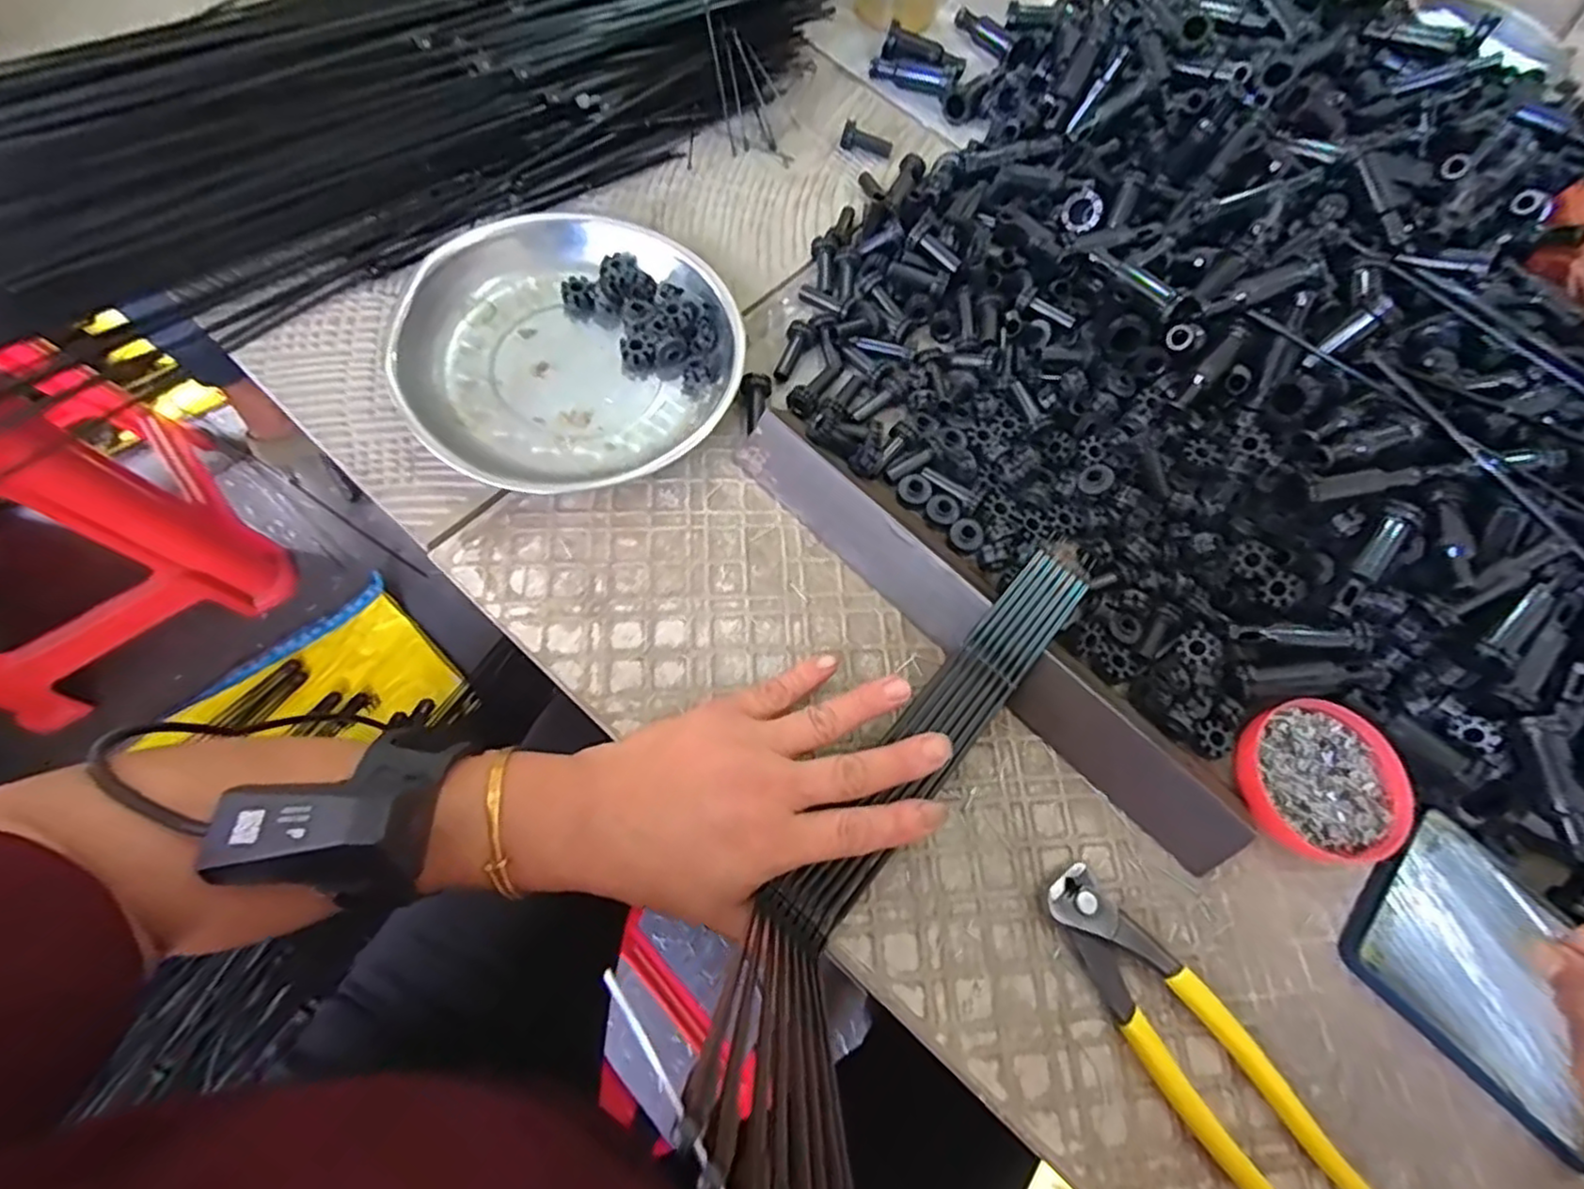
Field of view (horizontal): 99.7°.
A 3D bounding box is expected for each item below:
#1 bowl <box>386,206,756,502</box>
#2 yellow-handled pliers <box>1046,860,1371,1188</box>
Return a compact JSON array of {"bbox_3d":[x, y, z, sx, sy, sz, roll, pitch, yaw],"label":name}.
[{"bbox_3d":[-0.118,-0.146,0.386,0.175,0.047,0.191,0,75,-1],"label":"bowl"},{"bbox_3d":[0.171,0.194,0.288,0.043,0.011,0.164,-35,77,-18],"label":"yellow-handled pliers"}]

